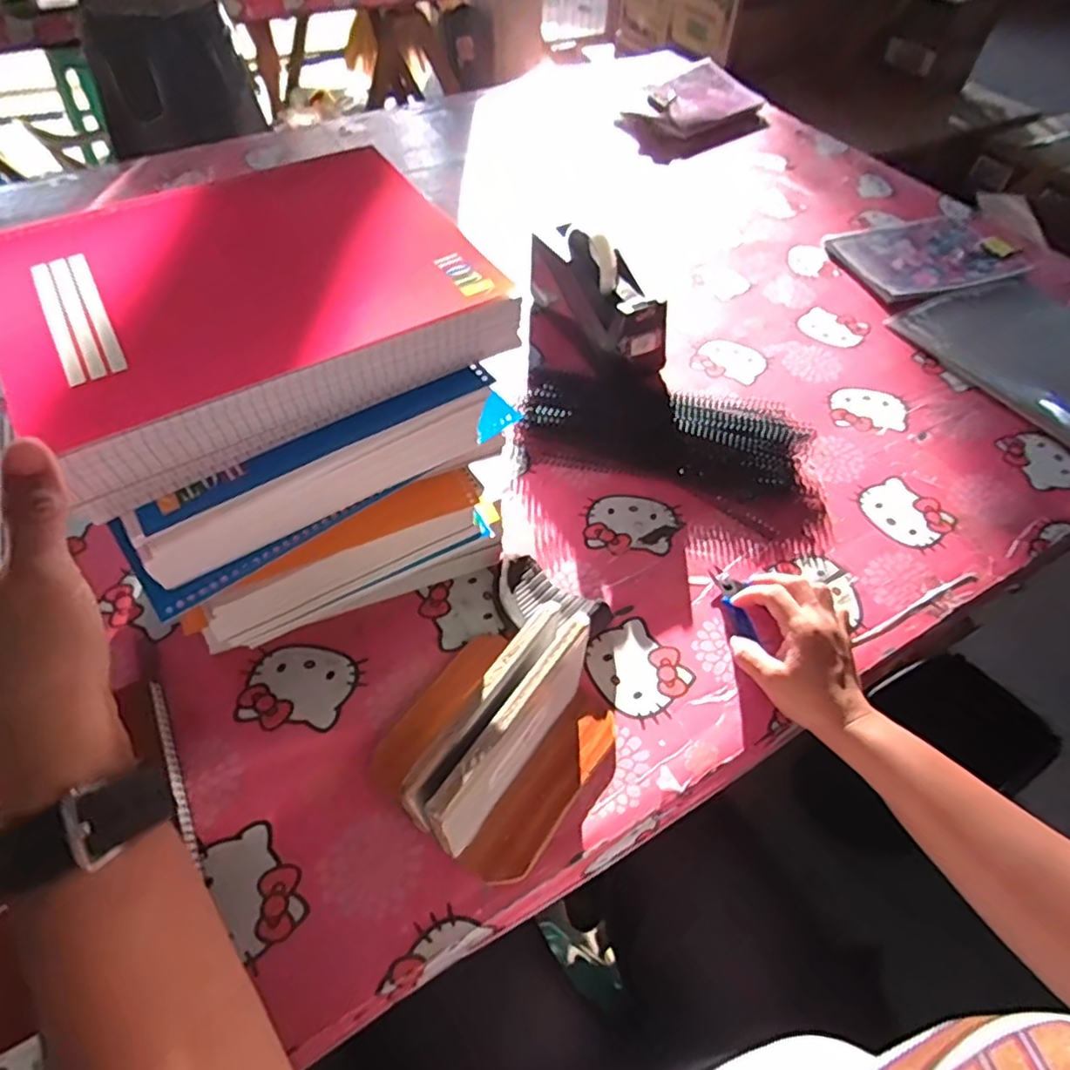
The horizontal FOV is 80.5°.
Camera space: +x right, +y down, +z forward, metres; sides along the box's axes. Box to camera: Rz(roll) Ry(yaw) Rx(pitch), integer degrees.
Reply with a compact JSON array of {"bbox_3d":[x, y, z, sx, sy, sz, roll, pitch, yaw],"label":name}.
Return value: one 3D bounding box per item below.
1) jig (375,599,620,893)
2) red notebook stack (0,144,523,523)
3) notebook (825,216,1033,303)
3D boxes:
[{"bbox_3d":[-0.023,0.128,0.426,0.131,0.114,0.151,31,59,20],"label":"jig"},{"bbox_3d":[-0.163,-0.139,0.368,0.242,0.051,0.196,-27,58,-19],"label":"red notebook stack"},{"bbox_3d":[0.537,-0.387,0.875,0.254,0.024,0.145,-13,55,-10],"label":"notebook"}]

